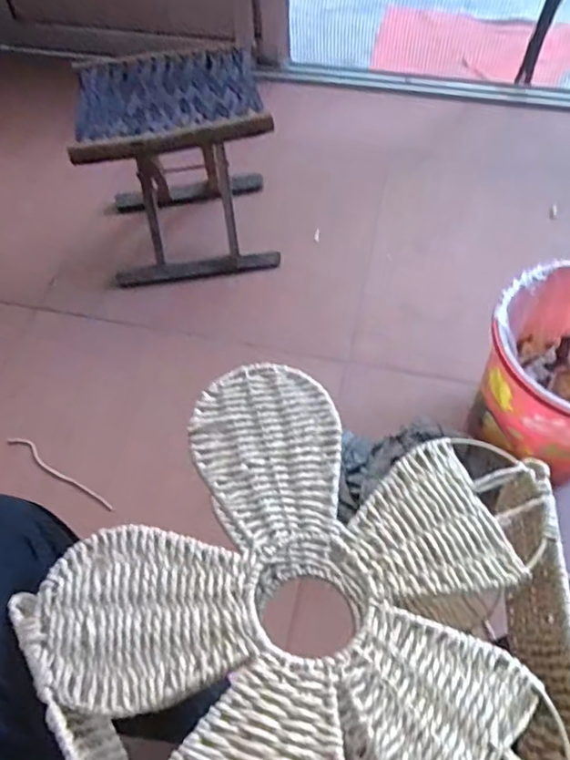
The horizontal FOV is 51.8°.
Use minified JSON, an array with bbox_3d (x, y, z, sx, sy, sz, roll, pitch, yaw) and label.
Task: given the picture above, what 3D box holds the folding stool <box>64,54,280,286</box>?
[{"bbox_3d":[-0.185,-0.388,1.094,0.296,0.318,0.246,-9,58,-1],"label":"folding stool"}]

